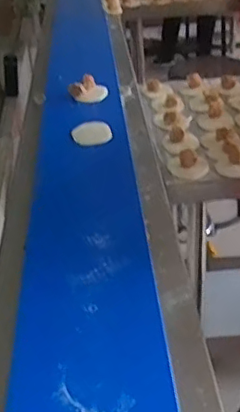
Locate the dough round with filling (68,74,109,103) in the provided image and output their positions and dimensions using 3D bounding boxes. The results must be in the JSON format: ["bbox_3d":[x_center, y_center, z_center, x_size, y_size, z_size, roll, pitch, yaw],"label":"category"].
[{"bbox_3d":[-0.082,-0.308,1.516,0.096,0.045,0.079,-3,33,2],"label":"dough round with filling"}]

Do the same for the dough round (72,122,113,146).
[{"bbox_3d":[-0.064,-0.166,1.318,0.087,0.016,0.094,-3,33,2],"label":"dough round"}]

